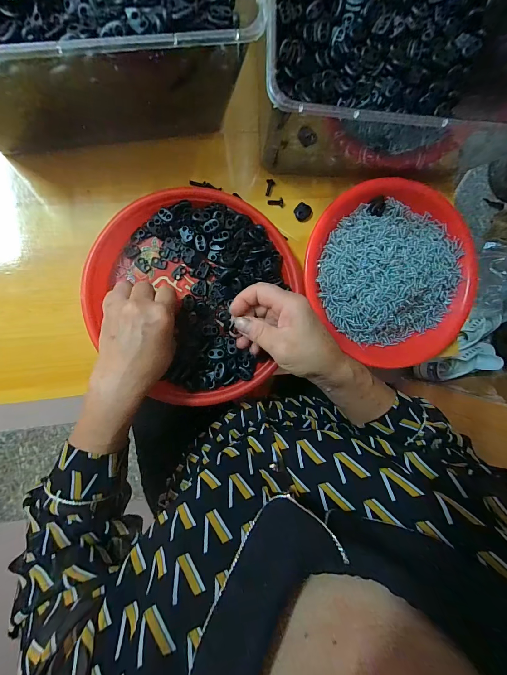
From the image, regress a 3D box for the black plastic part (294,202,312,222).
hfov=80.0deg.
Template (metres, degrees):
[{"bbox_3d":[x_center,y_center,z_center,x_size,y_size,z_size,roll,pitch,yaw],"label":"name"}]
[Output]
[{"bbox_3d":[0.061,-0.155,0.374,0.020,0.010,0.023,38,87,-8],"label":"black plastic part"}]

